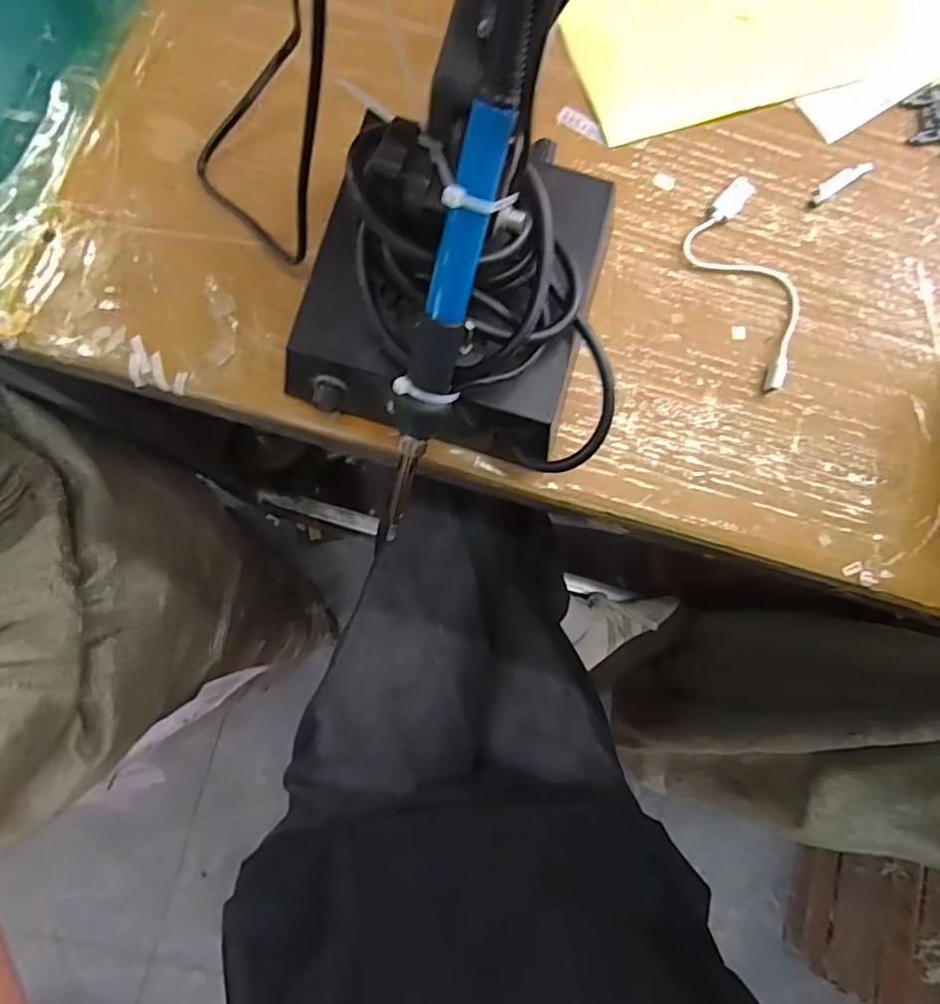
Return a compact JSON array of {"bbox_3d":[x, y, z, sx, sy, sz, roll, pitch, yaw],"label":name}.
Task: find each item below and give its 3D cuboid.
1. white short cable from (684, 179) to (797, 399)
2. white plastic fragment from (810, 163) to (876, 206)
[{"bbox_3d":[0.157,-0.123,0.318,0.053,0.012,0.124,-17,82,-7],"label":"white short cable"},{"bbox_3d":[0.219,-0.190,0.338,0.042,0.009,0.010,-33,84,-9],"label":"white plastic fragment"}]

